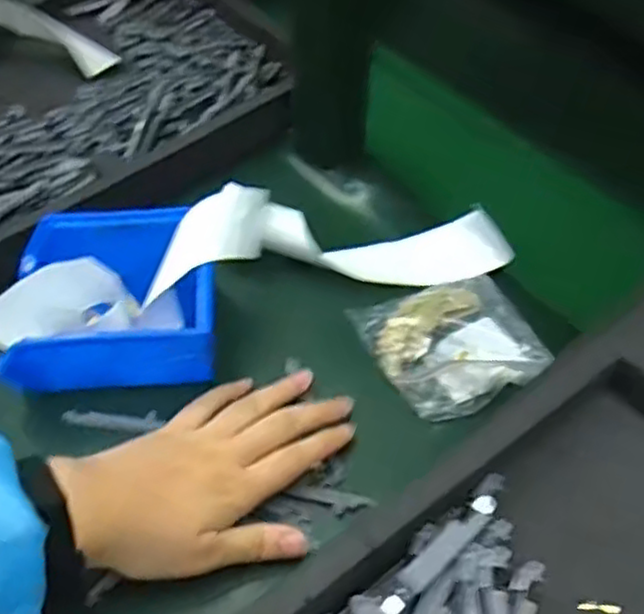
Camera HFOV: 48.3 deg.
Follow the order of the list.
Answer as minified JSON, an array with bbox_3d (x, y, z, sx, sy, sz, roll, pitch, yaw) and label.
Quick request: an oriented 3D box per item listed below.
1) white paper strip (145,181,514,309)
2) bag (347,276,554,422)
[{"bbox_3d":[0.006,-0.050,0.517,0.251,0.065,0.075,-10,52,-9],"label":"white paper strip"},{"bbox_3d":[0.091,0.020,0.491,0.110,0.022,0.102,-22,55,-18],"label":"bag"}]

